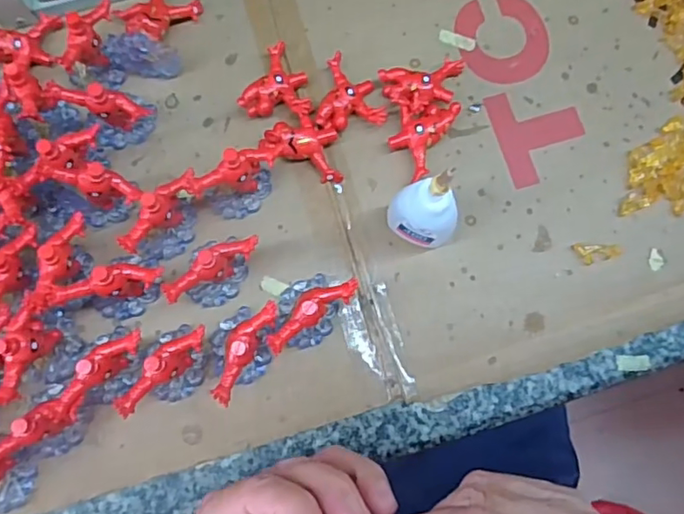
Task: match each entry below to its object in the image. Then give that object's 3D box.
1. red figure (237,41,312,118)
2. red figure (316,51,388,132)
[{"bbox_3d":[-0.037,-0.101,0.329,0.039,0.016,0.045,0,80,0],"label":"red figure"},{"bbox_3d":[0.008,-0.092,0.327,0.037,0.014,0.046,8,80,1],"label":"red figure"}]

